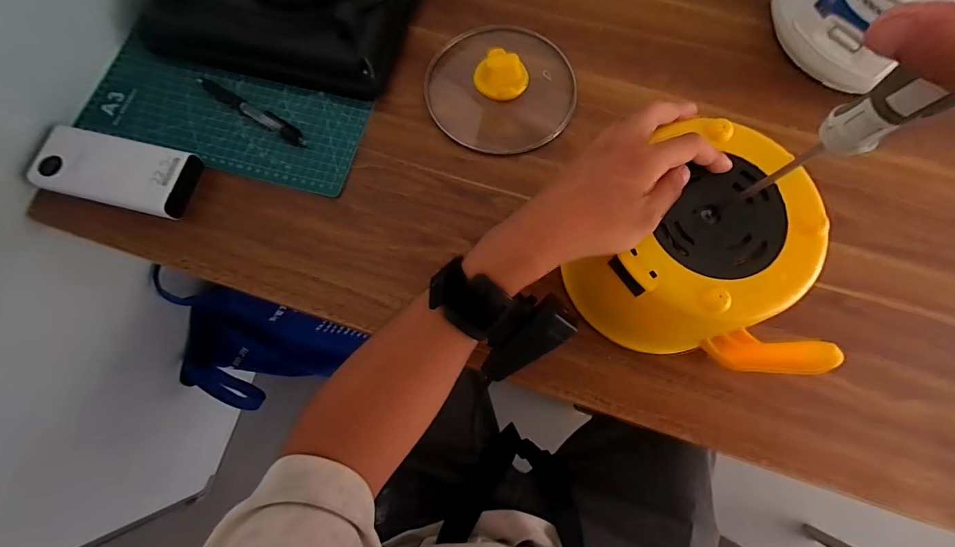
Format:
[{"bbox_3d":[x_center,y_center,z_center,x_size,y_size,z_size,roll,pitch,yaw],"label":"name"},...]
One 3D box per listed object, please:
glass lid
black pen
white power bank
[{"bbox_3d":[0.024,-0.206,0.441,0.158,0.041,0.159,-22,75,-7],"label":"glass lid"},{"bbox_3d":[-0.238,-0.172,0.444,0.144,0.008,0.016,31,76,8],"label":"black pen"},{"bbox_3d":[-0.352,-0.100,0.407,0.151,0.029,0.068,13,74,3],"label":"white power bank"}]

